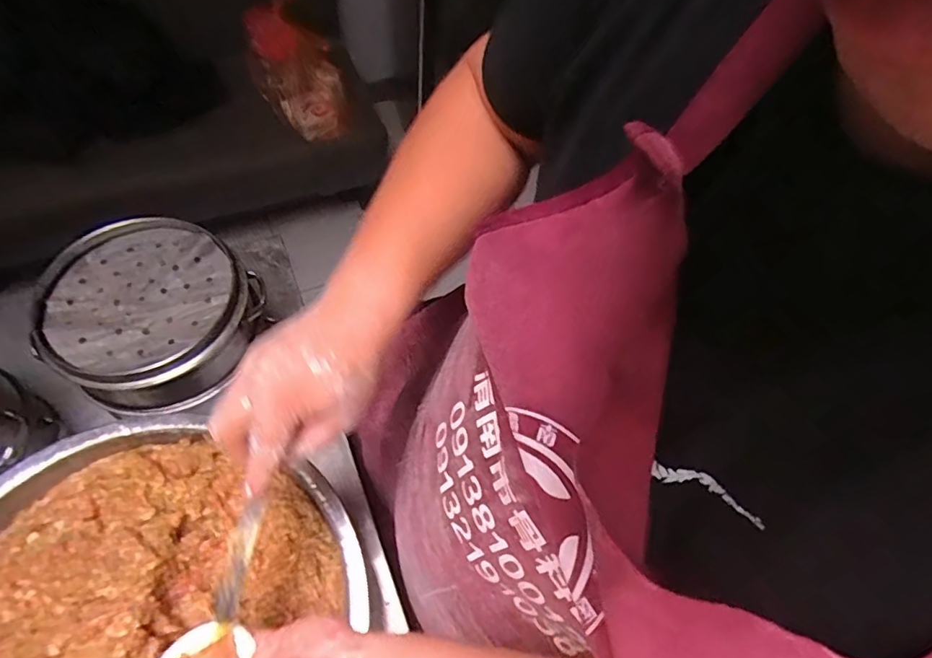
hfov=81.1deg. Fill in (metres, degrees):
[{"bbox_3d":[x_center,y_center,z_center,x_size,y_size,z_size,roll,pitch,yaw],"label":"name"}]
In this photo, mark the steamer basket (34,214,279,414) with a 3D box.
[{"bbox_3d":[-0.329,-0.016,0.572,0.202,0.077,0.189,2,59,-3],"label":"steamer basket"}]

